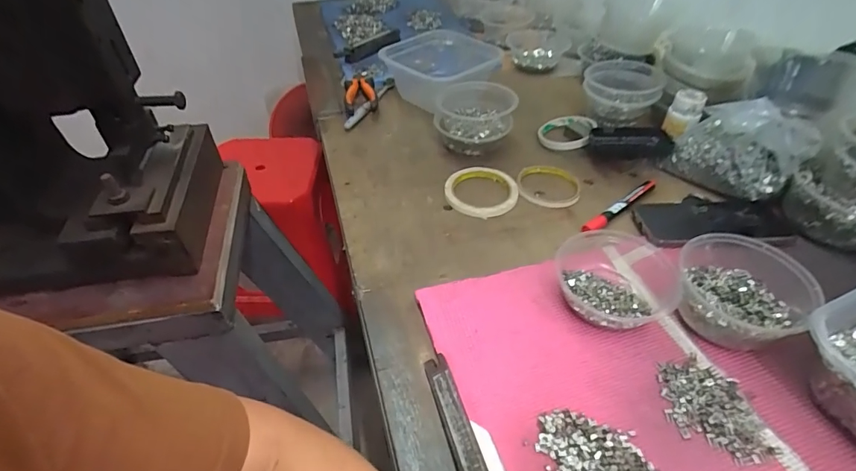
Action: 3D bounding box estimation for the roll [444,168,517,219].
[{"bbox_3d":[0.072,-0.061,0.612,0.096,0.011,0.096,-2,44,2],"label":"roll"}]

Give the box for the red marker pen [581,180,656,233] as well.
[{"bbox_3d":[0.247,-0.039,0.576,0.149,0.010,0.017,-32,50,-26],"label":"red marker pen"}]

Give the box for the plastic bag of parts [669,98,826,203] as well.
[{"bbox_3d":[0.398,-0.114,0.572,0.063,0.107,0.140,-31,50,-25],"label":"plastic bag of parts"}]

